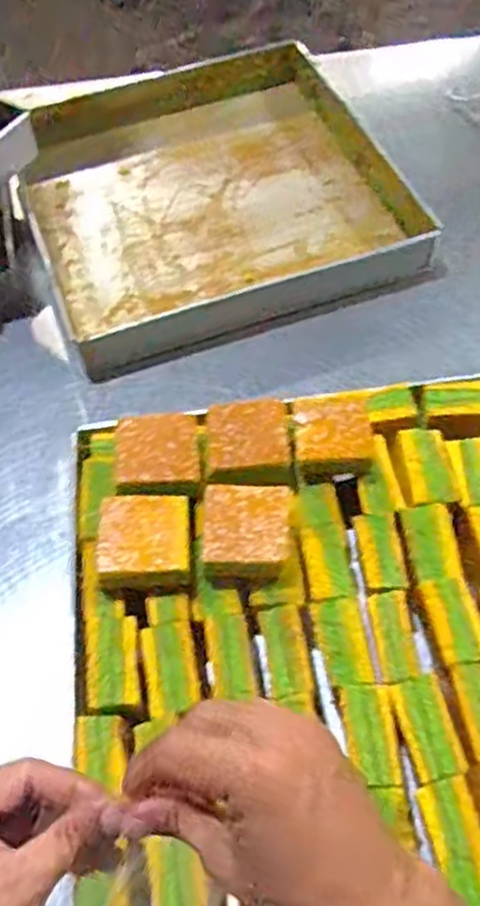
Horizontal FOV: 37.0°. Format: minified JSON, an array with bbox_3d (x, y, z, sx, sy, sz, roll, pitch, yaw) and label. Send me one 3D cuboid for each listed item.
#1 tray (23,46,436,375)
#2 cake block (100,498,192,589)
[{"bbox_3d":[-0.049,-0.356,0.962,0.479,0.056,0.489,-21,59,-9],"label":"tray"},{"bbox_3d":[-0.077,0.078,0.604,0.073,0.036,0.079,-3,56,0],"label":"cake block"}]

